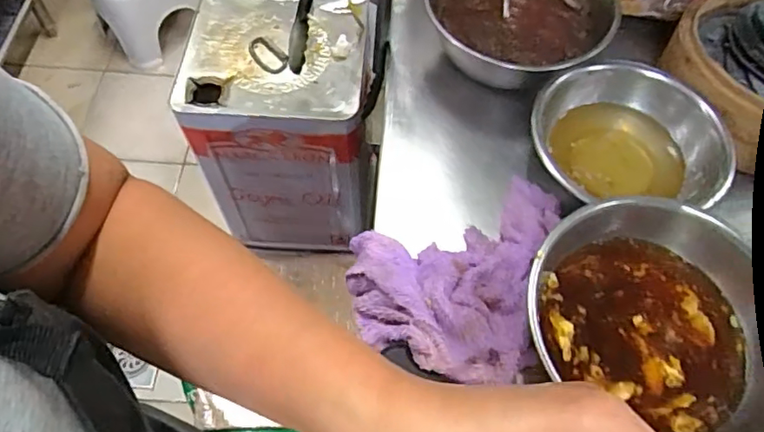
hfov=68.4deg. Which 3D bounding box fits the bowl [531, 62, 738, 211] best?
[{"bbox_3d":[0.197,-0.062,0.458,0.138,0.067,0.142,1,61,-2],"label":"bowl"}]

